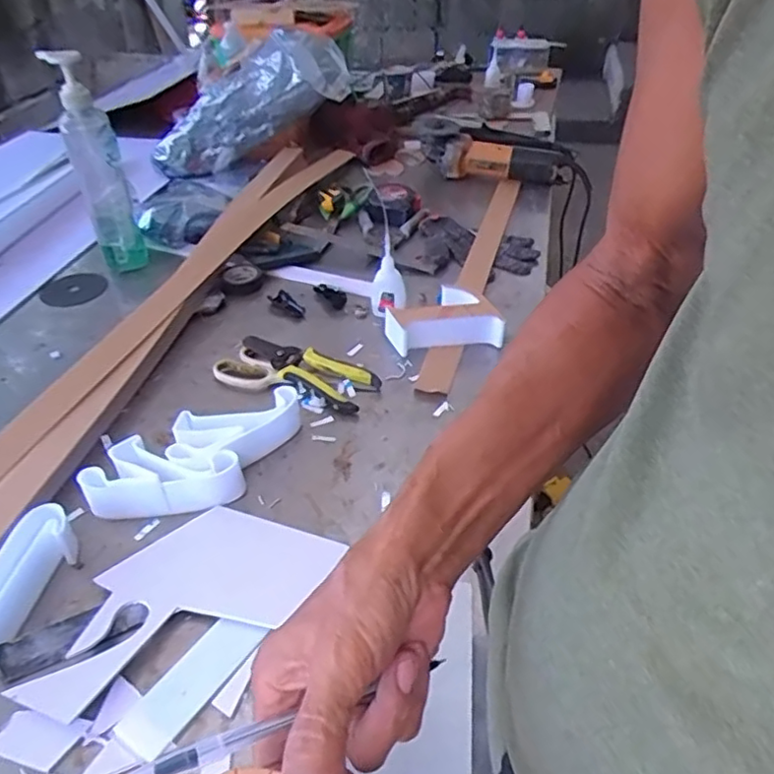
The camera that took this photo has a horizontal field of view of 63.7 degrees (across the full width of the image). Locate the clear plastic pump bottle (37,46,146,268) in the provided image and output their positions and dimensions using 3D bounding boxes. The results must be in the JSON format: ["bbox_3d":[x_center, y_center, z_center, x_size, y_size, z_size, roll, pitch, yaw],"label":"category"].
[{"bbox_3d":[-0.384,-0.288,0.835,0.058,0.282,0.069,-15,41,-16],"label":"clear plastic pump bottle"}]

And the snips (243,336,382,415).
[{"bbox_3d":[-0.092,-0.020,0.711,0.165,0.024,0.058,20,44,24],"label":"snips"}]

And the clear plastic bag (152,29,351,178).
[{"bbox_3d":[-0.260,-0.520,1.156,0.392,0.147,0.132,-32,42,5],"label":"clear plastic bag"}]

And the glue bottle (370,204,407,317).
[{"bbox_3d":[0.000,-0.153,0.783,0.045,0.128,0.042,-3,39,-1],"label":"glue bottle"}]

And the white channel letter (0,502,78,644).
[{"bbox_3d":[-0.290,0.151,0.488,0.041,0.038,0.131,7,40,10],"label":"white channel letter"}]

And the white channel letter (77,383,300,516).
[{"bbox_3d":[-0.177,0.064,0.593,0.201,0.041,0.101,-12,41,-13],"label":"white channel letter"}]

